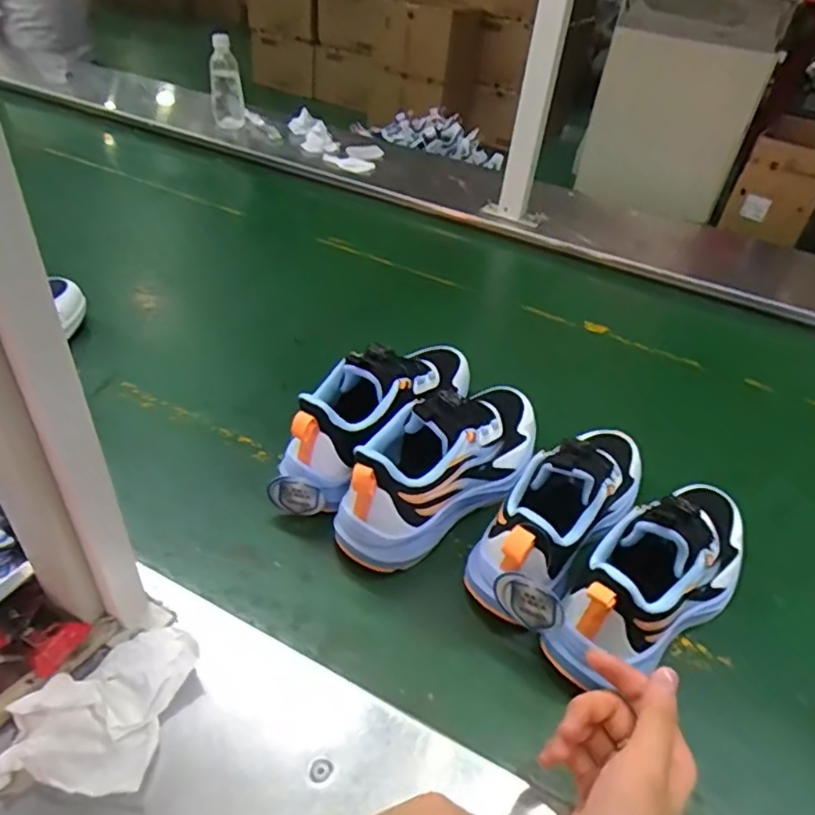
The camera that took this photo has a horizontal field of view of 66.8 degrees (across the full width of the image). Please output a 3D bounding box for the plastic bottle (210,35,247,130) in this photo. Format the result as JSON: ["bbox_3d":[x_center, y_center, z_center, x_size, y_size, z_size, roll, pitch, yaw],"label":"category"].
[{"bbox_3d":[-0.336,-0.594,1.148,0.058,0.169,0.063,-2,66,-12],"label":"plastic bottle"}]

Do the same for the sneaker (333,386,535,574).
[{"bbox_3d":[0.041,0.037,0.571,0.087,0.124,0.249,33,46,28],"label":"sneaker"}]

